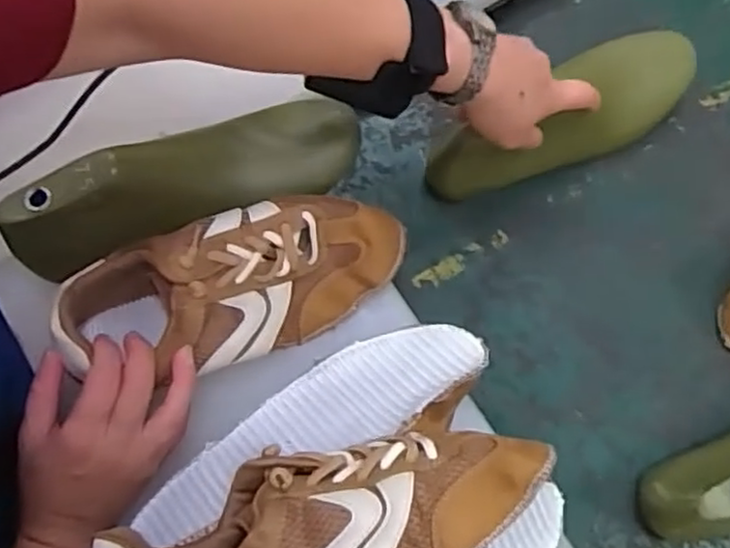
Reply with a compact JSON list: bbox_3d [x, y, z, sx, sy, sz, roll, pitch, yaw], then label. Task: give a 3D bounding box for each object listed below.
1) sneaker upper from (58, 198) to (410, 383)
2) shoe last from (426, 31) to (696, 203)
[{"bbox_3d":[-0.083,0.009,0.460,0.220,0.074,0.085,-14,73,-14],"label":"sneaker upper"},{"bbox_3d":[0.159,-0.128,0.557,0.237,0.067,0.075,-27,75,-13],"label":"shoe last"}]

